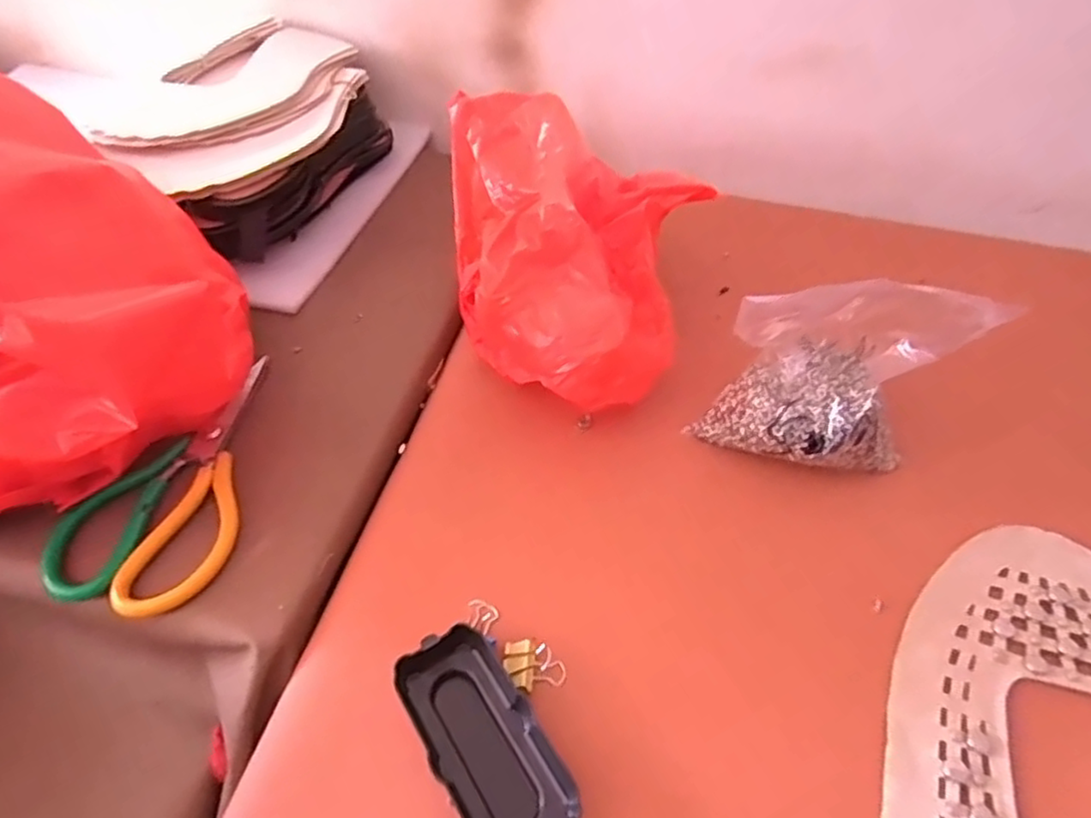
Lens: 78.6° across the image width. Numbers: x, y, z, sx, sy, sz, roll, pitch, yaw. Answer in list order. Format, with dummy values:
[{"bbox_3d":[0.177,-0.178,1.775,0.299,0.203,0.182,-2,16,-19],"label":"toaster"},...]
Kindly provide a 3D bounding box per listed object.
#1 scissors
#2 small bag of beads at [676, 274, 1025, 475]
[{"bbox_3d":[-0.238,0.040,0.420,0.098,0.011,0.182,-4,50,-5],"label":"scissors"},{"bbox_3d":[0.182,-0.019,0.425,0.136,0.142,0.078,-12,51,-11],"label":"small bag of beads"}]

